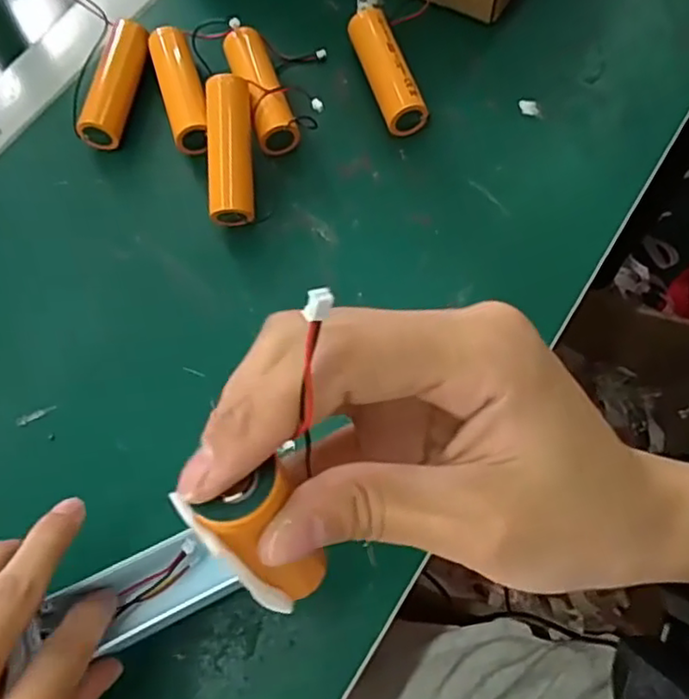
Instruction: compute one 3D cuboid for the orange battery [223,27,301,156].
[{"bbox_3d":[-0.045,-0.140,0.339,0.021,0.023,0.076,-19,68,-5],"label":"orange battery"}]

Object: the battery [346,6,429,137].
[{"bbox_3d":[0.022,-0.149,0.341,0.021,0.019,0.074,-17,68,-4],"label":"battery"}]

